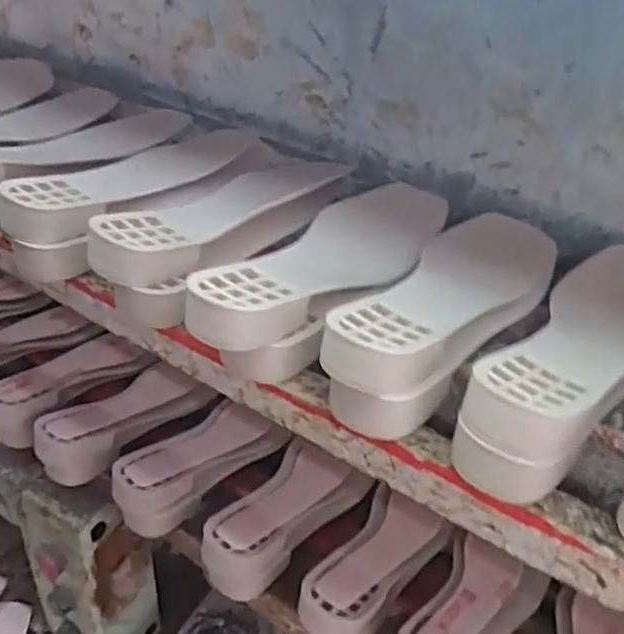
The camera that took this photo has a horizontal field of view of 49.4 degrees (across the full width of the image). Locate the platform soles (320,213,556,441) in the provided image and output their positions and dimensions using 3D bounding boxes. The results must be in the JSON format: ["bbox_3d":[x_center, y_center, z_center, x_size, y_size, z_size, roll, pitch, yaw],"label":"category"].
[{"bbox_3d":[0.094,-0.022,0.426,0.080,0.046,0.251,20,40,24],"label":"platform soles"}]

